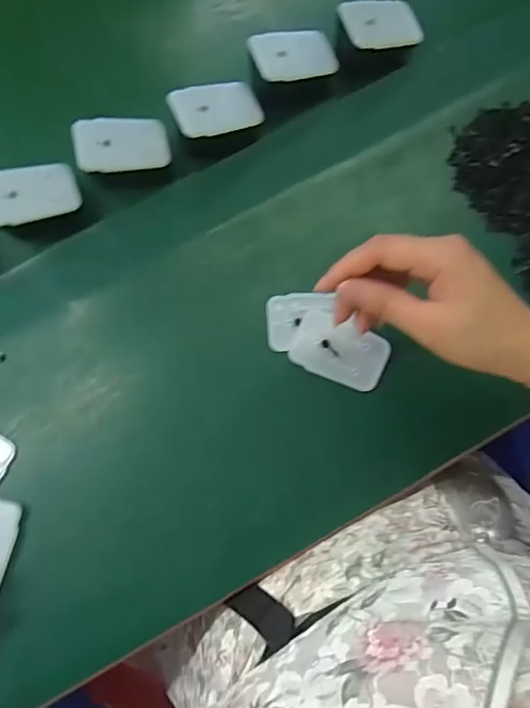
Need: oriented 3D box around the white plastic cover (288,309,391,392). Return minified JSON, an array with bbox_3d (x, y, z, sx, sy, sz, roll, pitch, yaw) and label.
[{"bbox_3d":[0.057,-0.002,0.380,0.069,0.005,0.045,26,89,-1],"label":"white plastic cover"}]

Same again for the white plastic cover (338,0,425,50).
[{"bbox_3d":[0.093,-0.267,0.409,0.066,0.012,0.044,-18,81,-16],"label":"white plastic cover"}]

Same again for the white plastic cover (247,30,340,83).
[{"bbox_3d":[0.024,-0.241,0.405,0.069,0.004,0.038,-18,95,-15],"label":"white plastic cover"}]

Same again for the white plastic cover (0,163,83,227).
[{"bbox_3d":[-0.182,-0.124,0.390,0.072,0.005,0.039,-19,102,-24],"label":"white plastic cover"}]

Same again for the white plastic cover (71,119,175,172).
[{"bbox_3d":[-0.111,-0.163,0.390,0.071,0.004,0.041,-13,88,-21],"label":"white plastic cover"}]

